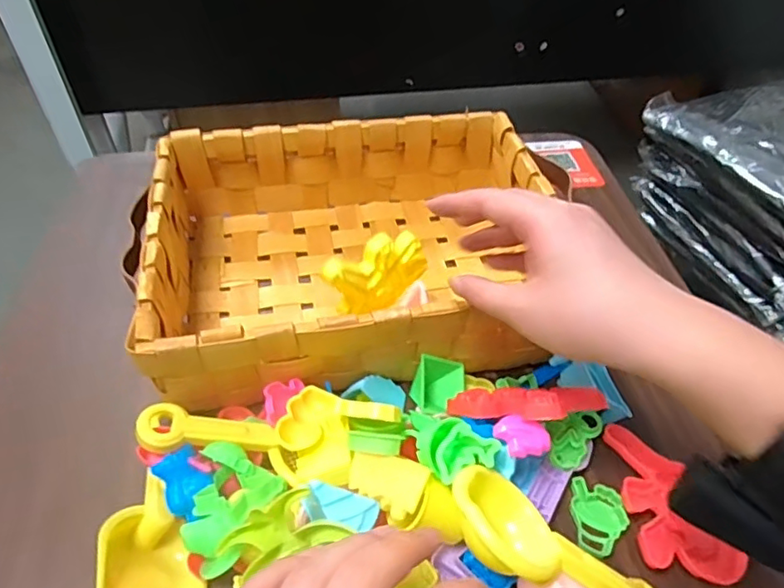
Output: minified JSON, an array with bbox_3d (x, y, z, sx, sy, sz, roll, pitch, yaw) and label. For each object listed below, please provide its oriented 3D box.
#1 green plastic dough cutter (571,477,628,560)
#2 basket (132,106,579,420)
[{"bbox_3d":[0.135,0.147,0.372,0.036,0.009,0.046,11,47,9],"label":"green plastic dough cutter"},{"bbox_3d":[-0.029,-0.041,0.470,0.314,0.090,0.240,-7,46,-8],"label":"basket"}]

